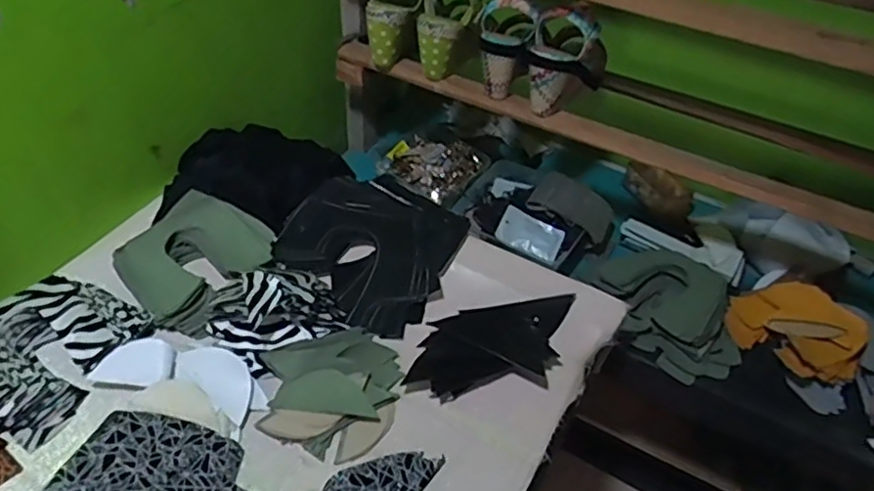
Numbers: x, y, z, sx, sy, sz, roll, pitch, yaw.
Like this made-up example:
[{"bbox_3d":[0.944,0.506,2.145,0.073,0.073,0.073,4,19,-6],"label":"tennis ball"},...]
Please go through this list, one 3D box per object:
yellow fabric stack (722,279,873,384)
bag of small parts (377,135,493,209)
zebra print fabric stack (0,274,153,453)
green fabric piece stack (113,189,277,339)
[{"bbox_3d":[0.517,0.114,0.882,0.167,0.054,0.166,-24,52,-28],"label":"yellow fabric stack"},{"bbox_3d":[-0.008,-0.141,1.077,0.152,0.035,0.147,28,48,21],"label":"bag of small parts"},{"bbox_3d":[-0.419,0.101,0.657,0.157,0.050,0.183,26,47,20],"label":"zebra print fabric stack"},{"bbox_3d":[-0.291,0.016,0.756,0.157,0.052,0.166,31,49,24],"label":"green fabric piece stack"}]

